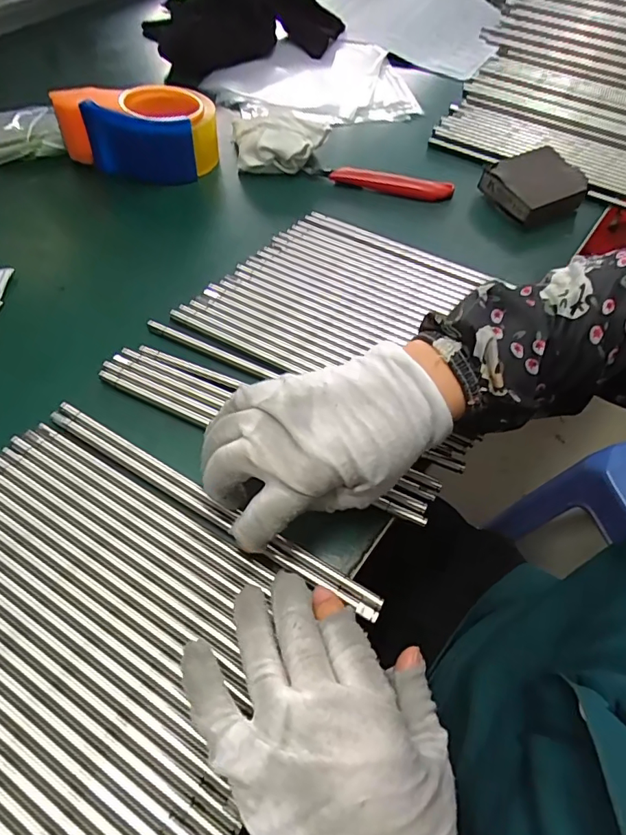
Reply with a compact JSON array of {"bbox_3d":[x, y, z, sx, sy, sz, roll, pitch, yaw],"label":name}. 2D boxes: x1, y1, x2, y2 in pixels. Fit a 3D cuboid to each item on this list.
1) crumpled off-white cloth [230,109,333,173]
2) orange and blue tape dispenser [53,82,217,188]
[{"bbox_3d":[-0.034,-0.290,0.507,0.098,0.040,0.086,0,57,-3],"label":"crumpled off-white cloth"},{"bbox_3d":[-0.171,-0.289,0.487,0.146,0.064,0.085,9,57,3],"label":"orange and blue tape dispenser"}]

